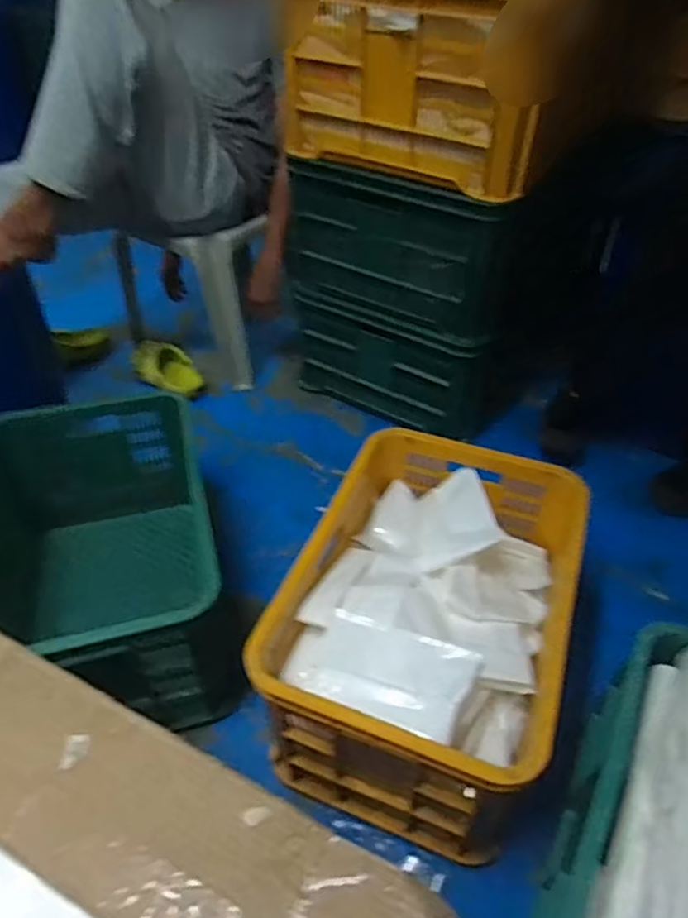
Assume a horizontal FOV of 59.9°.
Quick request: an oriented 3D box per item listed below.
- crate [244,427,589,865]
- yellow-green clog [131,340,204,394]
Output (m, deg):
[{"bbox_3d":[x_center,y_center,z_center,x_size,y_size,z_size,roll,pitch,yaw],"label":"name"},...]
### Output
[{"bbox_3d":[0.126,0.245,0.939,0.375,0.282,0.520,16,45,14],"label":"crate"},{"bbox_3d":[-0.477,-0.249,1.602,0.128,0.093,0.216,-33,54,-31],"label":"yellow-green clog"}]

